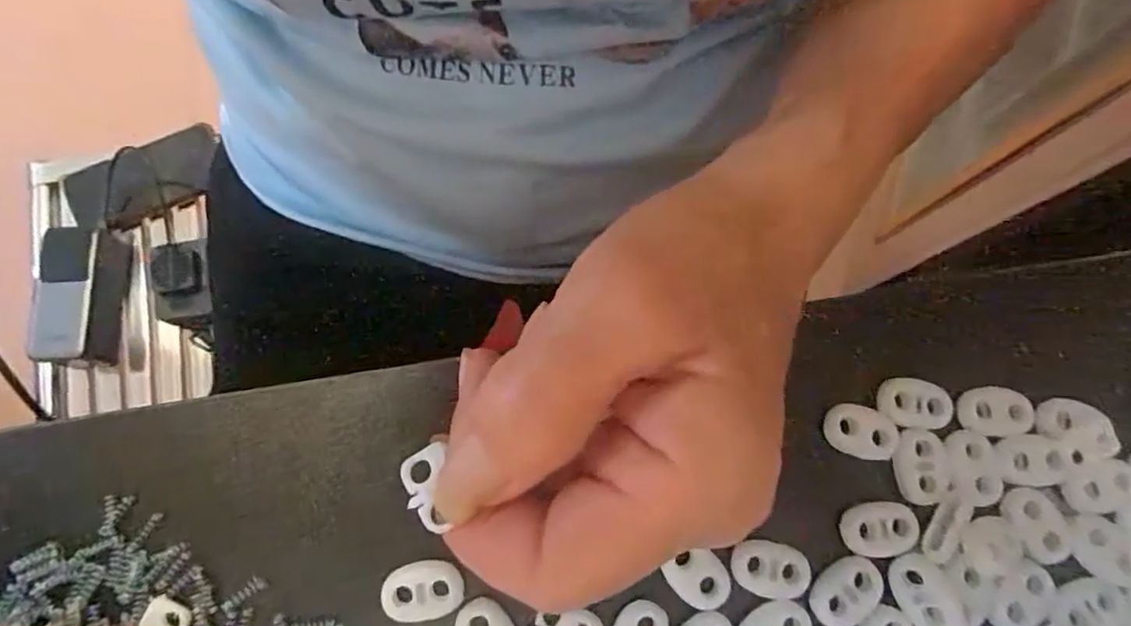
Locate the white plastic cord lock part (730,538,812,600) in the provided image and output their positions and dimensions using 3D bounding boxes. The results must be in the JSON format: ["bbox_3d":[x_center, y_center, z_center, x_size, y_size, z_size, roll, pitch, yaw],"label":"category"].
[{"bbox_3d":[0.059,0.074,0.174,0.022,0.004,0.015,13,77,0],"label":"white plastic cord lock part"}]

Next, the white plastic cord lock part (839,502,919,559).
[{"bbox_3d":[0.093,0.064,0.180,0.020,0.005,0.015,4,77,-2],"label":"white plastic cord lock part"}]

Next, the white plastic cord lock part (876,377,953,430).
[{"bbox_3d":[0.107,0.028,0.185,0.021,0.006,0.014,11,77,0],"label":"white plastic cord lock part"}]

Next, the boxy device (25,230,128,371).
[{"bbox_3d":[-0.476,-0.018,0.602,0.057,0.054,0.134,-7,78,-4],"label":"boxy device"}]

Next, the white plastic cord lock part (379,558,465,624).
[{"bbox_3d":[-0.041,0.078,0.171,0.023,0.004,0.015,-8,75,-4],"label":"white plastic cord lock part"}]

